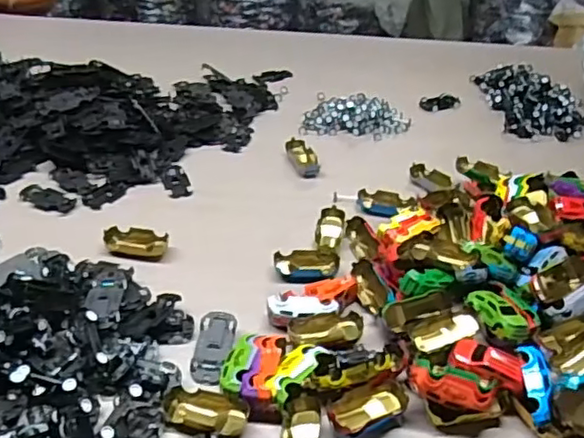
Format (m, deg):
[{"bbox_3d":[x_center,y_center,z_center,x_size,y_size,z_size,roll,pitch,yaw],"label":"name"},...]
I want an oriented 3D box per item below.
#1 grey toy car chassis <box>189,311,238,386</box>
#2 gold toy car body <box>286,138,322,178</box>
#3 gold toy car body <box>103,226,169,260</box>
[{"bbox_3d":[-0.066,0.108,0.524,0.030,0.014,0.068,6,37,3],"label":"grey toy car chassis"},{"bbox_3d":[0.014,-0.077,0.781,0.032,0.013,0.061,-15,54,-23],"label":"gold toy car body"},{"bbox_3d":[-0.159,0.024,0.635,0.062,0.016,0.034,1,37,-4],"label":"gold toy car body"}]

